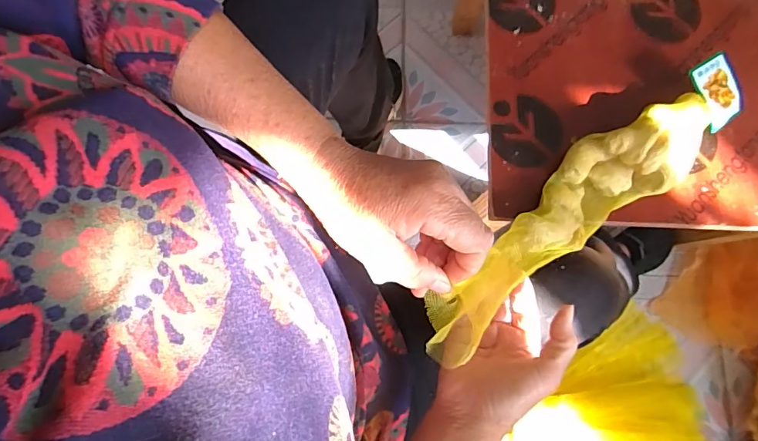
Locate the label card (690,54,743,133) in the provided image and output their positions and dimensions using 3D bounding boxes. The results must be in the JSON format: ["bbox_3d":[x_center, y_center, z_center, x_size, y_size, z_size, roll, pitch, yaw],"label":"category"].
[{"bbox_3d":[0.305,-0.116,0.400,0.041,0.006,0.060,-28,97,-5],"label":"label card"}]

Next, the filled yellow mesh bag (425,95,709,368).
[{"bbox_3d":[0.156,-0.004,0.367,0.314,0.049,0.072,-37,81,-15],"label":"filled yellow mesh bag"}]

